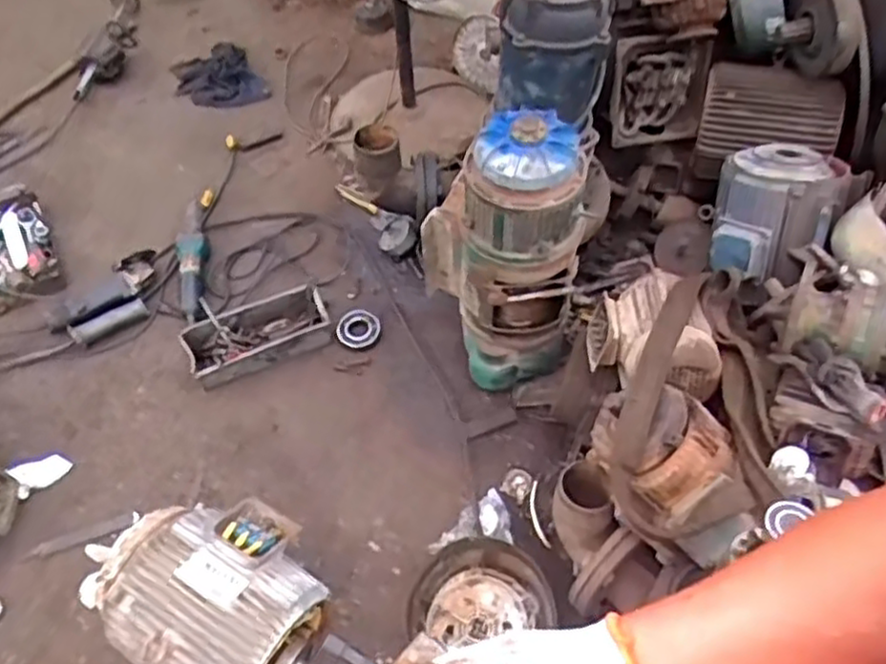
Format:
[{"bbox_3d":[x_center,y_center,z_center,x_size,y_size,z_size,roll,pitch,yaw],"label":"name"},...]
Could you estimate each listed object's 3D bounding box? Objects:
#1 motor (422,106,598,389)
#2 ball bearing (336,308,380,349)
[{"bbox_3d":[0.118,-0.151,1.413,0.190,0.561,0.282,-33,63,-24],"label":"motor"},{"bbox_3d":[-0.193,-0.008,1.695,0.098,0.020,0.090,17,86,6],"label":"ball bearing"}]

